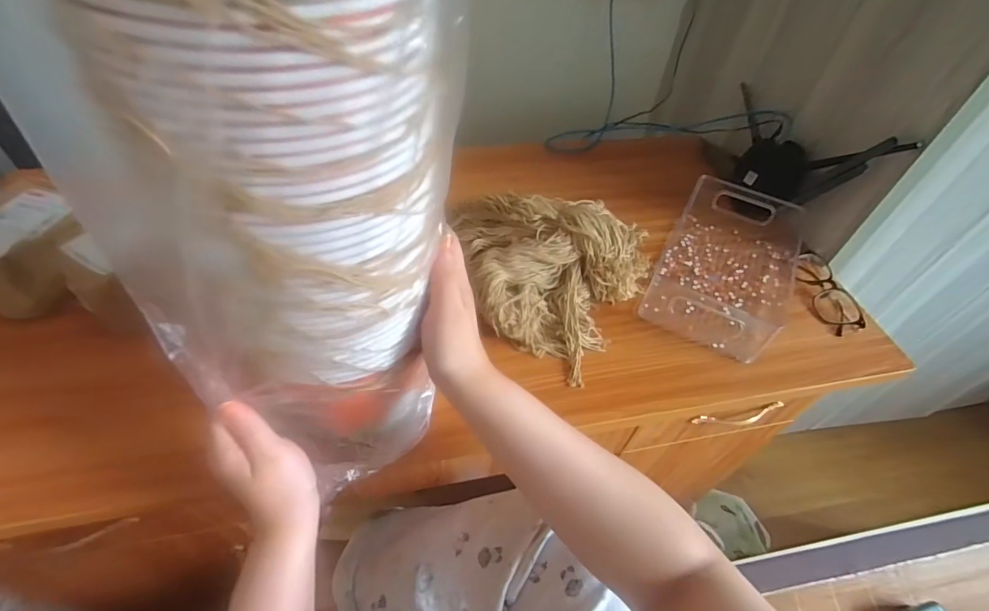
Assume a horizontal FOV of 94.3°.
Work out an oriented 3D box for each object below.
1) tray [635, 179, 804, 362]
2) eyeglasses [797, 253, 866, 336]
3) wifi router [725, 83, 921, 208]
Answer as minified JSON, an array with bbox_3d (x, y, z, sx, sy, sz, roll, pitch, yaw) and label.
[{"bbox_3d":[0.328,-0.067,0.638,0.173,0.057,0.286,25,51,15],"label":"tray"},{"bbox_3d":[0.474,-0.019,0.654,0.039,0.034,0.129,1,49,-5],"label":"eyeglasses"},{"bbox_3d":[0.448,-0.242,0.720,0.072,0.172,0.297,-8,51,-12],"label":"wifi router"}]

